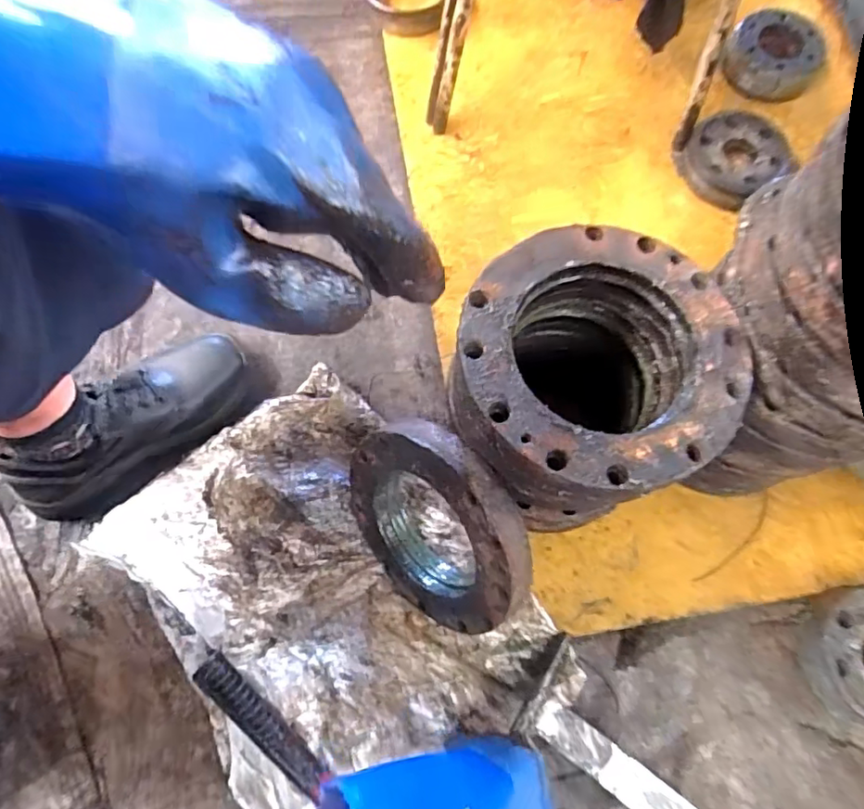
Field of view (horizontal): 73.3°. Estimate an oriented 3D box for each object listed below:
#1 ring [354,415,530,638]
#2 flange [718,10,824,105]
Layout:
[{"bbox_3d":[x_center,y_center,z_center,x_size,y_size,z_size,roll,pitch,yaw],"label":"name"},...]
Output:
[{"bbox_3d":[0.003,0.109,0.525,0.191,0.184,0.032,30,41,33],"label":"ring"},{"bbox_3d":[0.480,-0.487,0.815,0.123,0.064,0.109,30,74,8],"label":"flange"}]

